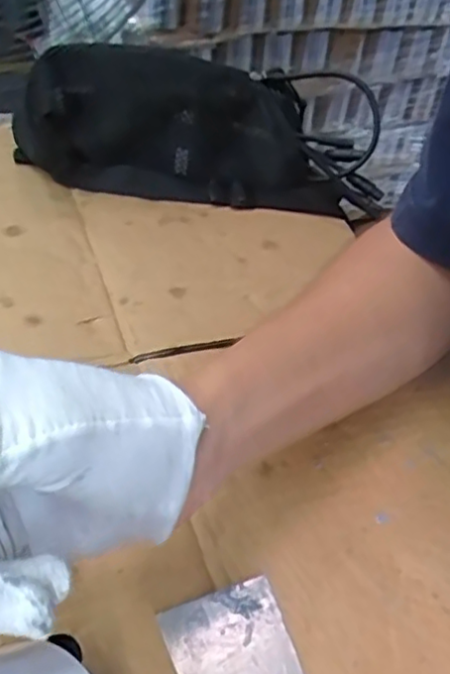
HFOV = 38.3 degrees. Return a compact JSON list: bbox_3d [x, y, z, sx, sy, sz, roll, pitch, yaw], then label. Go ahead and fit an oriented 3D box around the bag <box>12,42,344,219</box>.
[{"bbox_3d":[-0.033,-0.165,0.512,0.266,0.097,0.076,1,41,-7],"label":"bag"}]

